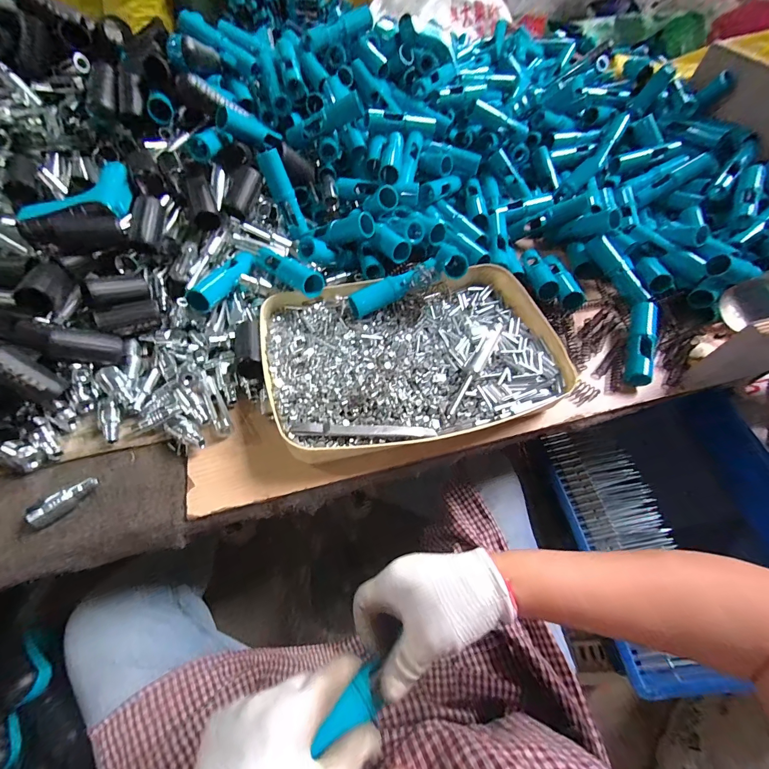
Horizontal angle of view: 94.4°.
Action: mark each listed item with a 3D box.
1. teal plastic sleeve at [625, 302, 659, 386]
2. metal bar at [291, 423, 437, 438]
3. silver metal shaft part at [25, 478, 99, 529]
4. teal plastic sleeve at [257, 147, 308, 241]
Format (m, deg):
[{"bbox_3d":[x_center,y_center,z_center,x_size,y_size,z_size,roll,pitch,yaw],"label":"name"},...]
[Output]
[{"bbox_3d":[0.337,-0.054,0.463,0.026,0.026,0.120,17,72,7],"label":"teal plastic sleeve"},{"bbox_3d":[-0.018,0.044,0.346,0.136,0.012,0.011,0,56,-4],"label":"metal bar"},{"bbox_3d":[-0.295,0.108,0.330,0.018,0.022,0.052,40,62,21],"label":"silver metal shaft part"},{"bbox_3d":[-0.142,-0.270,0.509,0.029,0.111,0.023,-39,35,-26],"label":"teal plastic sleeve"}]

